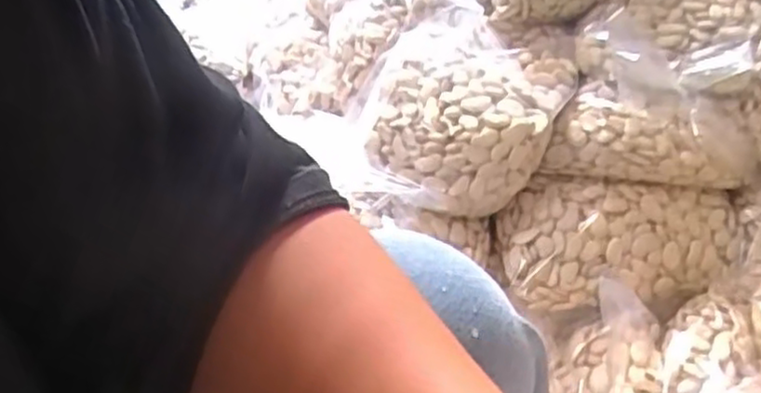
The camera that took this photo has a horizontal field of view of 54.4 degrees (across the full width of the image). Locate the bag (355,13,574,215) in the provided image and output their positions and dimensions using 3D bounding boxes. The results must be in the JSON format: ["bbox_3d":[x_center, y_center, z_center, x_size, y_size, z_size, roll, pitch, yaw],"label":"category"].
[{"bbox_3d":[0.065,-0.070,0.645,0.160,0.074,0.165,23,49,16],"label":"bag"}]

